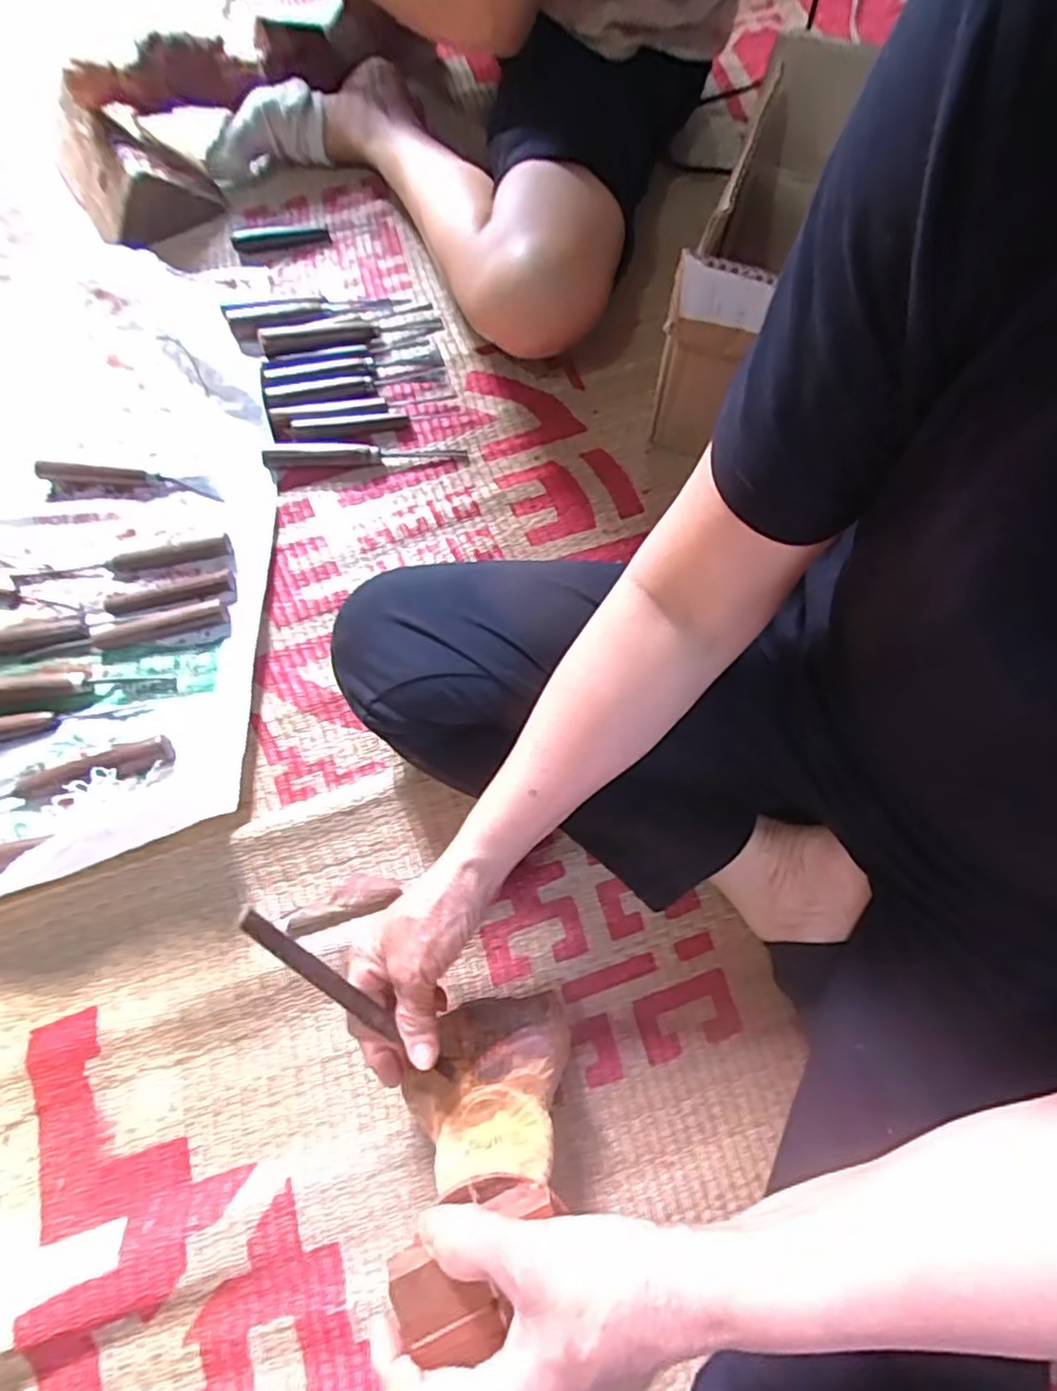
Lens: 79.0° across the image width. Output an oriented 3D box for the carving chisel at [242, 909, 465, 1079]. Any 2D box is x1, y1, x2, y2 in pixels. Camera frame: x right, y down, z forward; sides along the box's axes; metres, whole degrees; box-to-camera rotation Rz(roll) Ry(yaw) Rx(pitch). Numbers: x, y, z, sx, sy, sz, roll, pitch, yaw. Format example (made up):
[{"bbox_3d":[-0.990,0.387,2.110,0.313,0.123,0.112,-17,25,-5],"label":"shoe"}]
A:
[{"bbox_3d":[-0.102,0.180,0.379,0.168,0.009,0.012,46,75,-17],"label":"carving chisel"}]

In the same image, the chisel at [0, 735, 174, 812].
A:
[{"bbox_3d":[-0.374,0.068,0.498,0.184,0.020,0.023,-17,72,-6],"label":"chisel"}]

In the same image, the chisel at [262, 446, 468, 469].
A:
[{"bbox_3d":[-0.153,-0.227,0.604,0.182,0.021,0.017,-6,71,-2],"label":"chisel"}]

